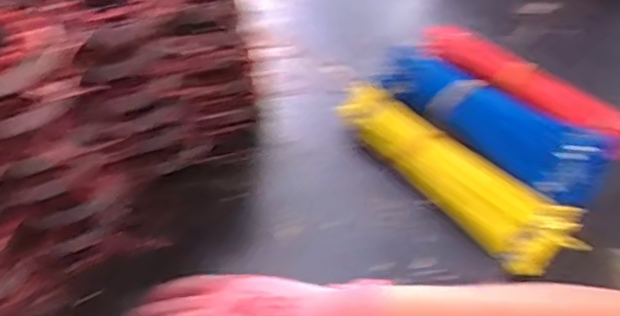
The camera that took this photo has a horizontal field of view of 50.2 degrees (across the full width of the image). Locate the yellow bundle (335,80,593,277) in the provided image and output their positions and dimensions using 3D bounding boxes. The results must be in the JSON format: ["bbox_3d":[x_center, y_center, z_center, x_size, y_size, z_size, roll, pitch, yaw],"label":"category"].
[{"bbox_3d":[0.133,0.008,0.626,0.072,0.040,0.261,-32,56,-29],"label":"yellow bundle"}]

